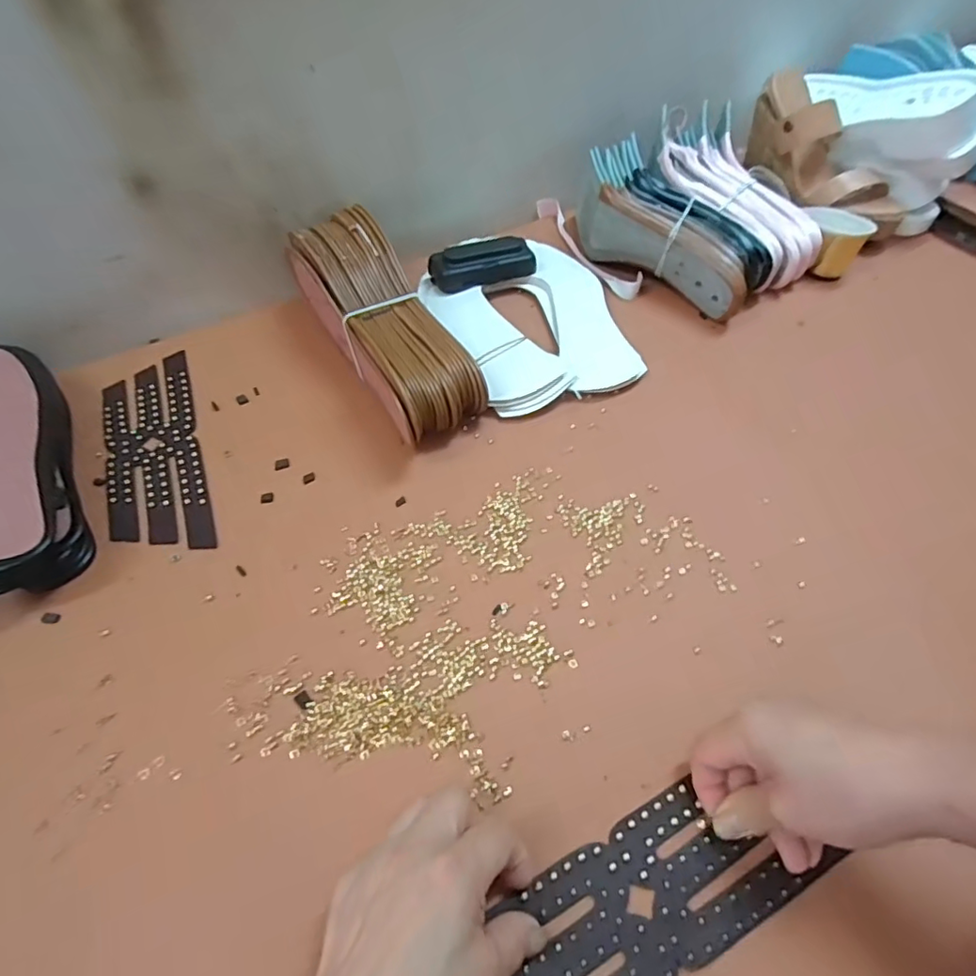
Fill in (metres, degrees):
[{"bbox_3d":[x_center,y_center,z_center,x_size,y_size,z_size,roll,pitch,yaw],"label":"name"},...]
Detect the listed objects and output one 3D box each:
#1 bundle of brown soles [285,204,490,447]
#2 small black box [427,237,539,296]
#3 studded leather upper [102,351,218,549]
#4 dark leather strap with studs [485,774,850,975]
[{"bbox_3d":[-0.093,-0.145,0.493,0.081,0.079,0.238,-25,58,-19],"label":"bundle of brown soles"},{"bbox_3d":[-0.005,-0.231,0.576,0.106,0.019,0.047,-13,54,-11],"label":"small black box"},{"bbox_3d":[-0.270,-0.032,0.456,0.068,0.005,0.210,-16,57,-17],"label":"studded leather upper"},{"bbox_3d":[0.065,0.218,0.278,0.180,0.012,0.074,-27,62,-21],"label":"dark leather strap with studs"}]

